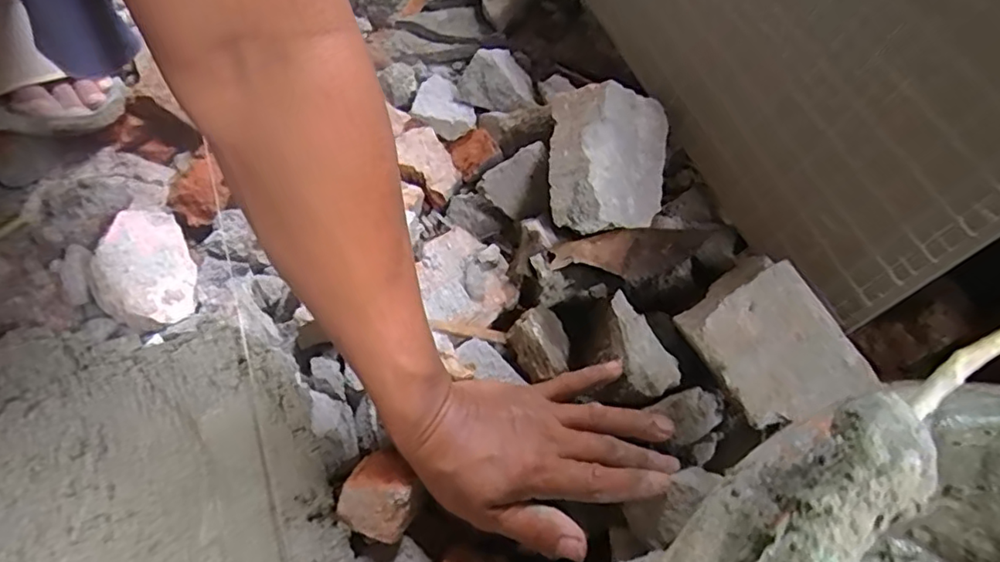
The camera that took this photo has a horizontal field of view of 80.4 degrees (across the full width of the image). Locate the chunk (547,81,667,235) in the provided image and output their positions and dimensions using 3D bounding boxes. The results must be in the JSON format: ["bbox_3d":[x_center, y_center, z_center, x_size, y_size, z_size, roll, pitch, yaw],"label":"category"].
[{"bbox_3d":[0.081,-0.088,0.440,0.086,0.049,0.106,1,91,-39],"label":"chunk"}]

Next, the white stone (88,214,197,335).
[{"bbox_3d":[-0.260,-0.006,0.435,0.060,0.034,0.096,-21,66,-13],"label":"white stone"}]

